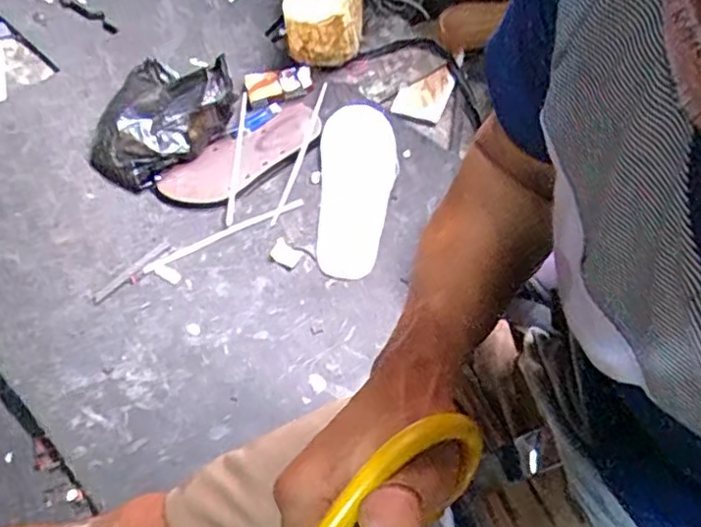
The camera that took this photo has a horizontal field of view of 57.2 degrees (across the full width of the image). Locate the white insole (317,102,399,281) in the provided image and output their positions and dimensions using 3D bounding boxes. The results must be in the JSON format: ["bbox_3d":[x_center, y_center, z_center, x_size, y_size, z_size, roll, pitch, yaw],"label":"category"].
[{"bbox_3d":[0.008,-0.106,0.876,0.100,0.012,0.263,5,68,2],"label":"white insole"}]

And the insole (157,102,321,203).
[{"bbox_3d":[-0.151,-0.154,0.905,0.234,0.011,0.077,-36,73,-15],"label":"insole"}]

